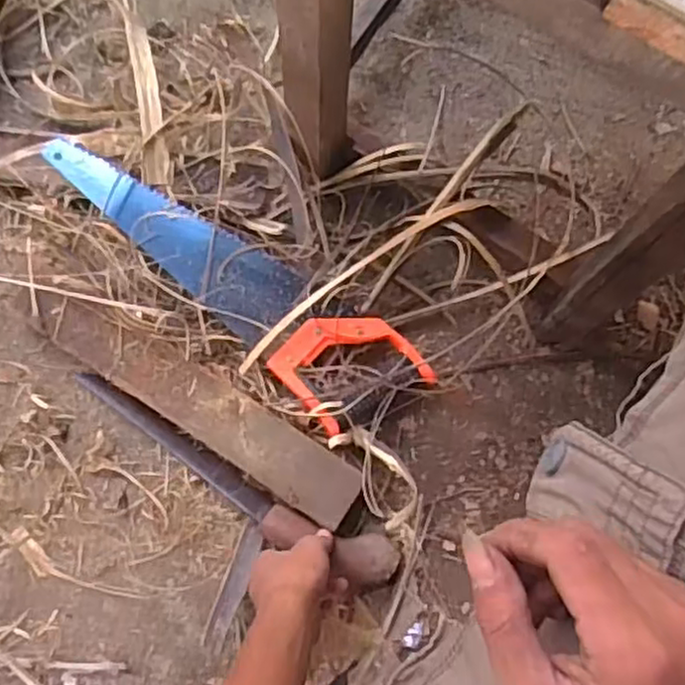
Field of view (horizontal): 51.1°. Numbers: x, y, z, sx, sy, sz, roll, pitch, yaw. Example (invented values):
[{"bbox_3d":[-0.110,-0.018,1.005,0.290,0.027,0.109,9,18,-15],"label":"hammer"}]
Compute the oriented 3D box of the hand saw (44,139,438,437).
[{"bbox_3d":[-0.109,-0.085,0.717,0.417,0.042,0.123,43,78,9],"label":"hand saw"}]

